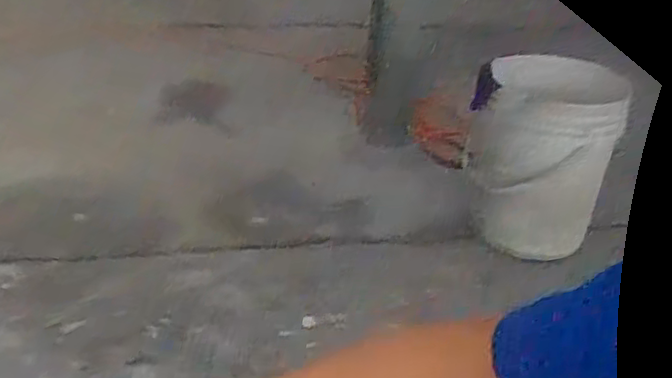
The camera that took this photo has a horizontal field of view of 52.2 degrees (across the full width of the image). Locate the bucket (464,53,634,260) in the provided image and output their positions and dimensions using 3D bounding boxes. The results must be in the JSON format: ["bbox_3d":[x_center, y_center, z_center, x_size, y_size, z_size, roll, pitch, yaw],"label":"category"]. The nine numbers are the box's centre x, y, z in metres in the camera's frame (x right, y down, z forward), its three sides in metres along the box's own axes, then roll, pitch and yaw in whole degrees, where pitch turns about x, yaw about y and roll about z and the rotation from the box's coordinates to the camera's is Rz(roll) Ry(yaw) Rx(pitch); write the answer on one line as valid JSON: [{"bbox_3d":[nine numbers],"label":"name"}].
[{"bbox_3d":[0.428,-0.079,1.478,0.305,0.355,0.253,-2,36,-8],"label":"bucket"}]

